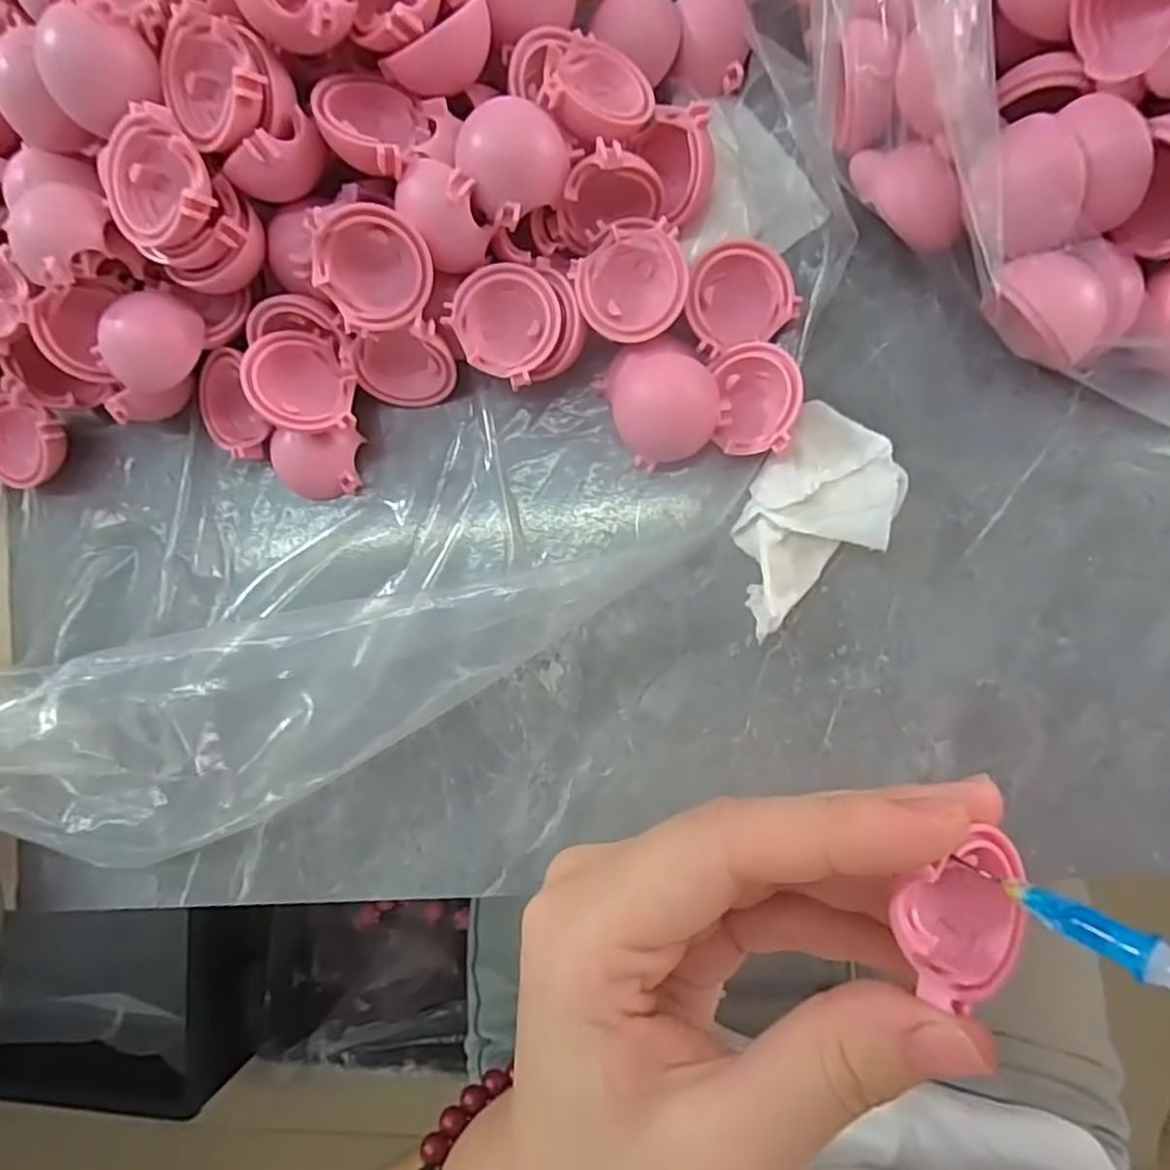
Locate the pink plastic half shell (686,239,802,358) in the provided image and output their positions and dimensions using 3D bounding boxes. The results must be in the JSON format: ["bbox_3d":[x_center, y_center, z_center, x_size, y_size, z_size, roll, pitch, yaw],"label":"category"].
[{"bbox_3d":[0.042,-0.080,0.192,0.029,0.014,0.026,-21,85,5],"label":"pink plastic half shell"}]

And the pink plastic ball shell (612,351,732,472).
[{"bbox_3d":[0.023,-0.050,0.195,0.029,0.012,0.029,0,87,7],"label":"pink plastic ball shell"}]

